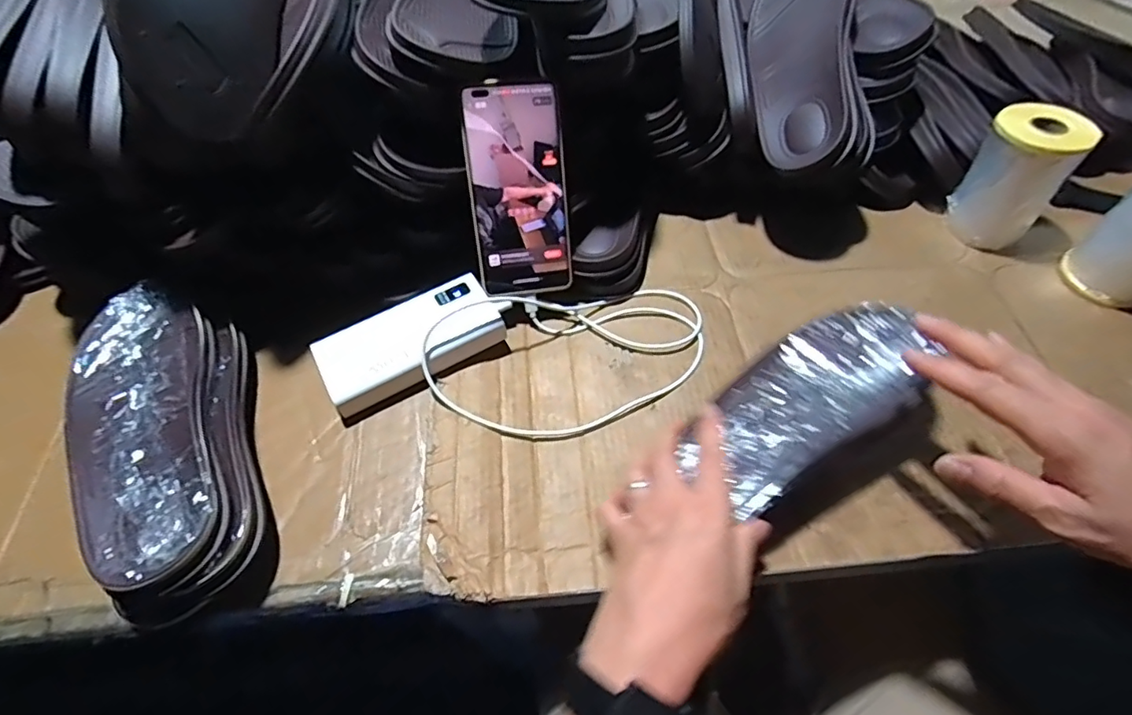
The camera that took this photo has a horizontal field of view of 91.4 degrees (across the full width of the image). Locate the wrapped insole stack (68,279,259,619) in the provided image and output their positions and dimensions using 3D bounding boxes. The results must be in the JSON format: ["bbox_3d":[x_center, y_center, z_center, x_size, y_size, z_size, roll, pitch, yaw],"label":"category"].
[{"bbox_3d":[-0.287,0.051,0.400,0.113,0.069,0.269,-26,59,-13],"label":"wrapped insole stack"}]

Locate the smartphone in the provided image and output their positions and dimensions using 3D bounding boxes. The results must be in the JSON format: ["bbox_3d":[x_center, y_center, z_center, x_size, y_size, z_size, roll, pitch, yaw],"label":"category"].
[{"bbox_3d":[-0.036,-0.134,0.449,0.078,0.162,0.006,-9,21,-10],"label":"smartphone"}]

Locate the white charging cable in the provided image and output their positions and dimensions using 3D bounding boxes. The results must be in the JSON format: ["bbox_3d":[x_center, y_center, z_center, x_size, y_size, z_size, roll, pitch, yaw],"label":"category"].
[{"bbox_3d":[0.005,0.002,0.461,0.242,0.035,0.125,-8,65,-13],"label":"white charging cable"}]

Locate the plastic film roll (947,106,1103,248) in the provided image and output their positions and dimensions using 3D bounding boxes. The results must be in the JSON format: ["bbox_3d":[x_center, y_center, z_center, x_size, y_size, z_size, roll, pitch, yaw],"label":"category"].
[{"bbox_3d":[0.401,-0.160,0.498,0.061,0.108,0.073,-34,60,-19],"label":"plastic film roll"}]

